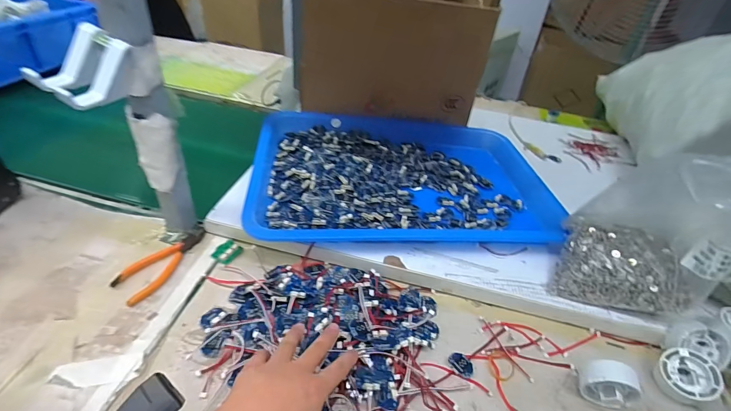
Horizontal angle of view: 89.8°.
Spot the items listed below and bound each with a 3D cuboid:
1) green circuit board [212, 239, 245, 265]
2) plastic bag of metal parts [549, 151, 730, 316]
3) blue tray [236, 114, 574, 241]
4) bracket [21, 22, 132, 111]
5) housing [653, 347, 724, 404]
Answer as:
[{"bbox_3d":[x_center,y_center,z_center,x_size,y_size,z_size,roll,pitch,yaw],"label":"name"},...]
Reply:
[{"bbox_3d":[-0.189,0.061,0.503,0.034,0.009,0.035,26,41,23],"label":"green circuit board"},{"bbox_3d":[0.334,0.040,0.437,0.143,0.193,0.160,-28,51,-35],"label":"plastic bag of metal parts"},{"bbox_3d":[0.067,-0.058,0.628,0.479,0.050,0.329,2,38,-7],"label":"blue tray"},{"bbox_3d":[-0.264,-0.128,0.341,0.056,0.056,0.065,20,41,15],"label":"bracket"},{"bbox_3d":[0.352,0.189,0.403,0.052,0.027,0.052,-8,50,10],"label":"housing"}]

